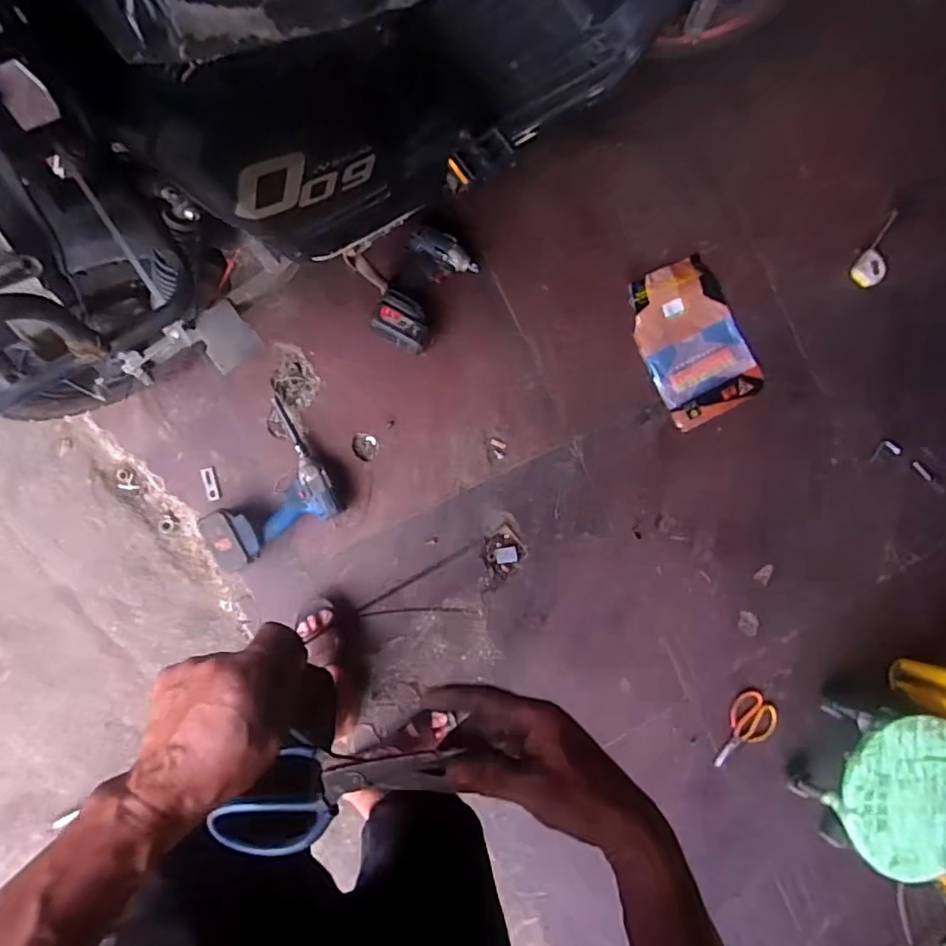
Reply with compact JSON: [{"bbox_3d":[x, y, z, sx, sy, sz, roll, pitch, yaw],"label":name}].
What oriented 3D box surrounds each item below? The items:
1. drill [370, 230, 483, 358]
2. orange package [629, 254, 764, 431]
[{"bbox_3d":[-0.100,-0.359,1.112,0.129,0.082,0.238,33,82,-6],"label":"drill"},{"bbox_3d":[0.471,-0.282,1.212,0.219,0.019,0.328,-24,90,-9],"label":"orange package"}]

